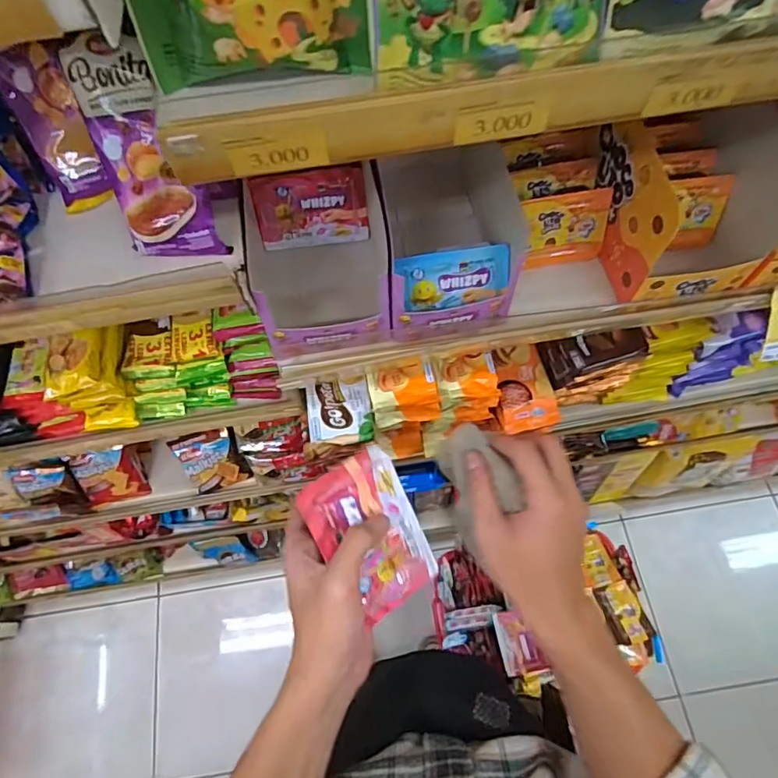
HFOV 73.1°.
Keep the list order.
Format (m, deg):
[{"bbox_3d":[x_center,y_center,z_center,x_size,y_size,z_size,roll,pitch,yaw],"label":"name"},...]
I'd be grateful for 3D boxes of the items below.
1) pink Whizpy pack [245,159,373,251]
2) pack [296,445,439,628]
[{"bbox_3d":[-0.077,-0.178,0.521,0.108,0.078,0.006,-8,45,-1],"label":"pink Whizpy pack"},{"bbox_3d":[-0.011,0.101,0.362,0.073,0.007,0.107,-30,100,-31],"label":"pack"}]

